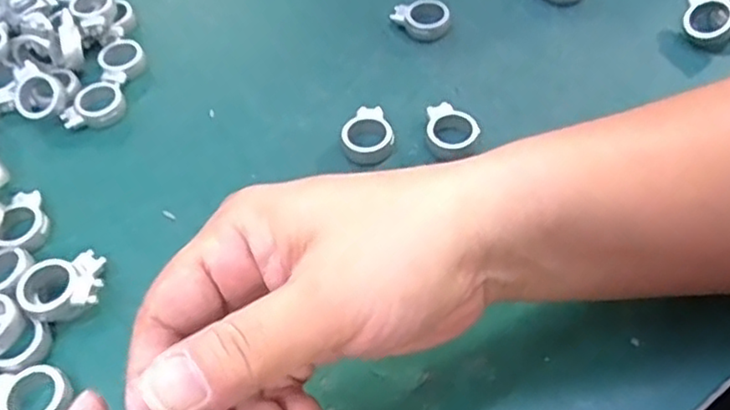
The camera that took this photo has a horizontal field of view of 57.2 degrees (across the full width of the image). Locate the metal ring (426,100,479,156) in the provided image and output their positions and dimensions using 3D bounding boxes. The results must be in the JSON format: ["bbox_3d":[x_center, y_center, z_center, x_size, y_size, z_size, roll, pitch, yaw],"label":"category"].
[{"bbox_3d":[0.044,-0.037,0.340,0.026,0.009,0.034,1,55,5],"label":"metal ring"}]

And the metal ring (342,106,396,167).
[{"bbox_3d":[0.001,-0.036,0.343,0.026,0.011,0.034,-7,55,-1],"label":"metal ring"}]

